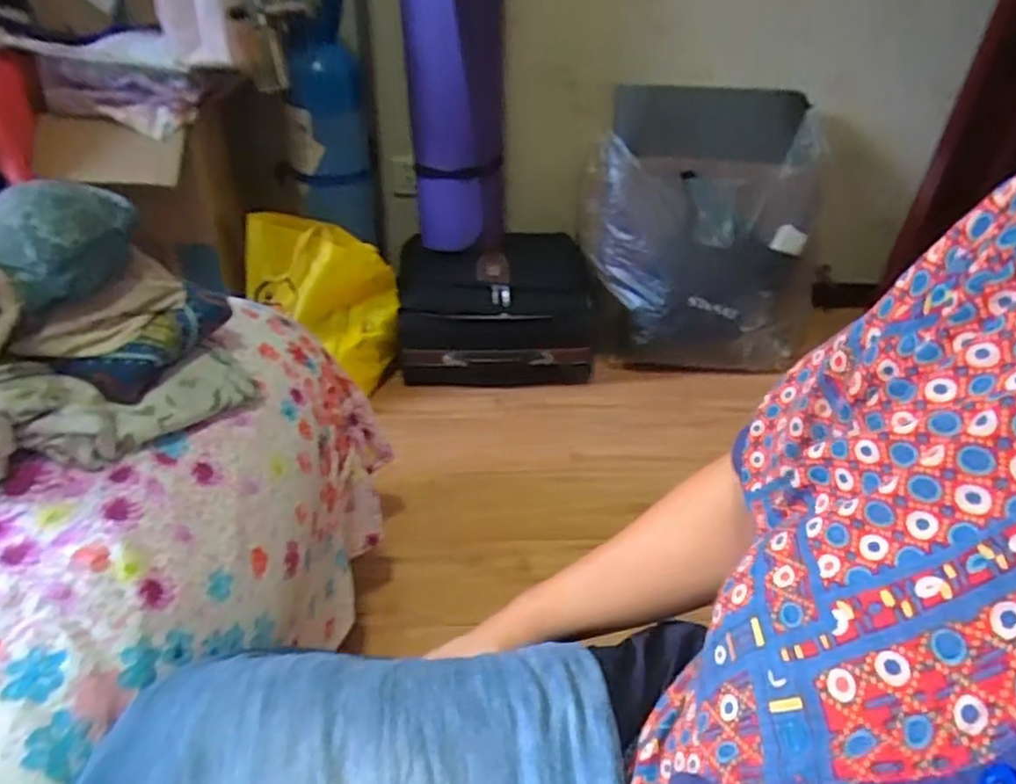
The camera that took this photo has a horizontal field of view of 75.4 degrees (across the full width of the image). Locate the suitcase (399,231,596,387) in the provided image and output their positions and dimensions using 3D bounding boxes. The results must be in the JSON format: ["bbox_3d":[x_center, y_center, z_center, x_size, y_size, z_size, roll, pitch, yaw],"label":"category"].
[{"bbox_3d":[-0.028,-0.196,1.571,0.440,0.280,0.298,-1,37,-3],"label":"suitcase"}]

